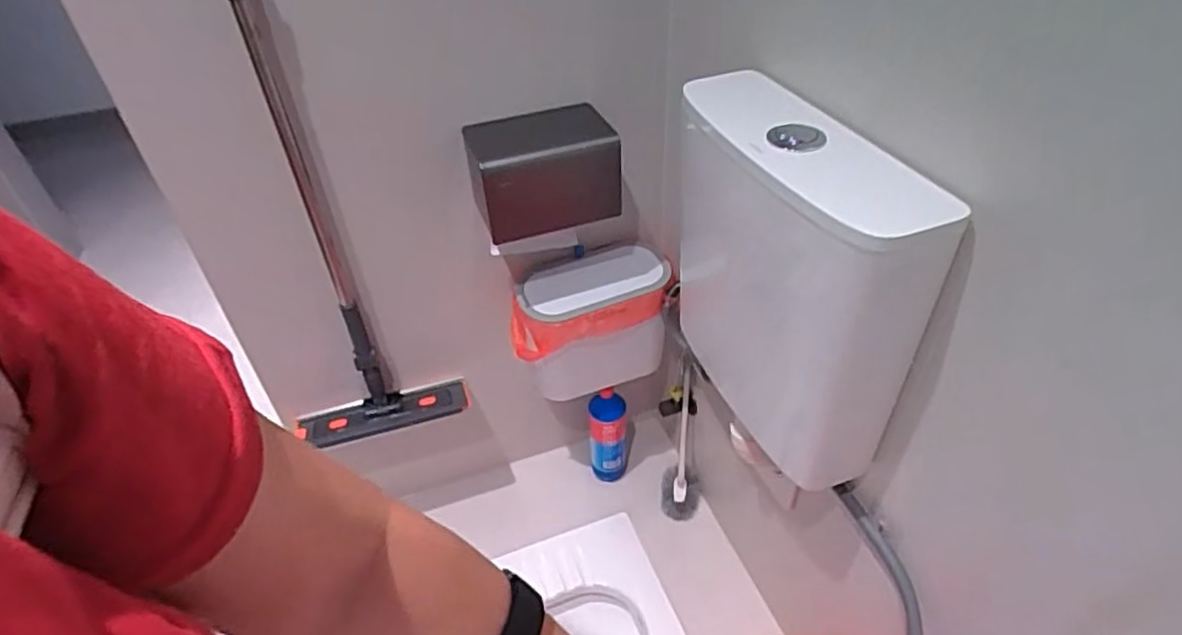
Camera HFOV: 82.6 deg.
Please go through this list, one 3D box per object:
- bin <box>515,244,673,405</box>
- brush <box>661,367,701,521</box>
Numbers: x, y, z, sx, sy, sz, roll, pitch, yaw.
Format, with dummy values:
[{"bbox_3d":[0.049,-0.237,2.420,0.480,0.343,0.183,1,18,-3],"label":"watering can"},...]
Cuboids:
[{"bbox_3d":[0.000,0.029,1.206,0.266,0.242,0.139,-15,42,-12],"label":"bin"},{"bbox_3d":[0.190,0.245,1.353,0.078,0.341,0.070,6,21,12],"label":"brush"}]

